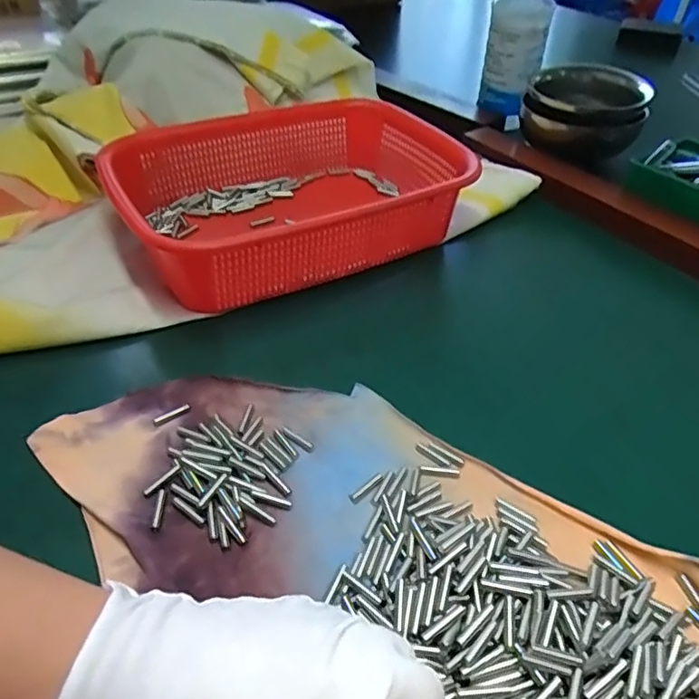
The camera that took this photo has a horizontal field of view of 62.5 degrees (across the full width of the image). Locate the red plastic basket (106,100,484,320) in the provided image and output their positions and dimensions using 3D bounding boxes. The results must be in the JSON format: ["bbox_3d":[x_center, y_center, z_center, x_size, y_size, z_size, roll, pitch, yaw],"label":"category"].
[{"bbox_3d":[-0.050,-0.135,0.504,0.289,0.078,0.210,-18,47,-22],"label":"red plastic basket"}]

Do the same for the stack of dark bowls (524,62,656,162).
[{"bbox_3d":[0.254,-0.262,0.632,0.125,0.073,0.116,12,43,10],"label":"stack of dark bowls"}]

